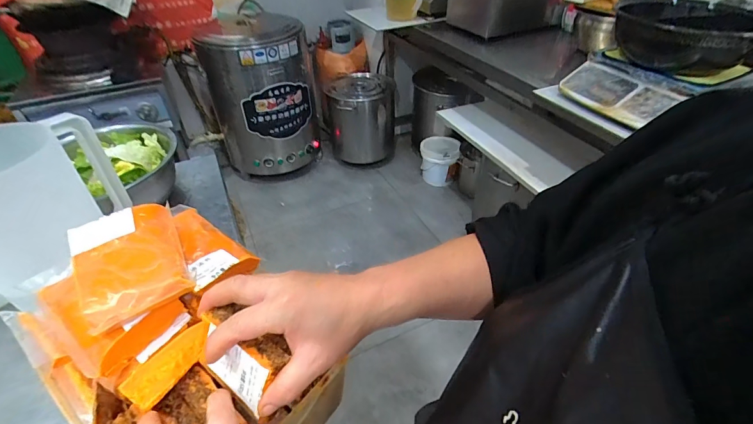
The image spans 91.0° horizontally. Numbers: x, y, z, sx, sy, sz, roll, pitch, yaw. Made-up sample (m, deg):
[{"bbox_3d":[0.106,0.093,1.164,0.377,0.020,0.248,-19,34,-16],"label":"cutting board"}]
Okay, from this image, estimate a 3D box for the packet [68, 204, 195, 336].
[{"bbox_3d":[-0.235,0.044,0.353,0.088,0.023,0.128,-23,45,-23],"label":"packet"}]

